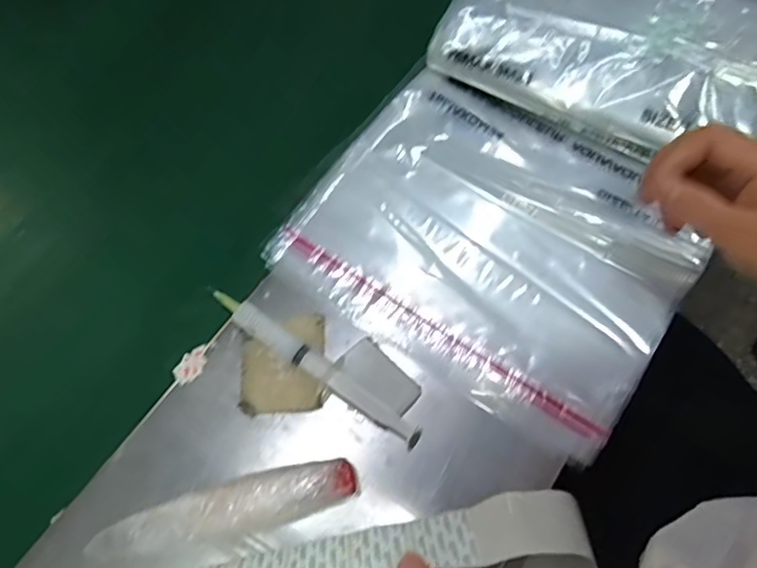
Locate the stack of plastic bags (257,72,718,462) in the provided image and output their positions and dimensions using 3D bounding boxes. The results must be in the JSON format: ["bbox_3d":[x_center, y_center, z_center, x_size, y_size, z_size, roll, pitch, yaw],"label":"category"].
[{"bbox_3d":[0.083,-0.035,0.418,0.264,0.014,0.214,32,74,13],"label":"stack of plastic bags"}]

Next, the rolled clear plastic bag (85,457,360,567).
[{"bbox_3d":[-0.092,0.142,0.348,0.160,0.016,0.040,-18,70,-5],"label":"rolled clear plastic bag"}]

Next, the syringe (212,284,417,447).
[{"bbox_3d":[-0.044,0.053,0.383,0.168,0.018,0.015,33,74,13],"label":"syringe"}]

